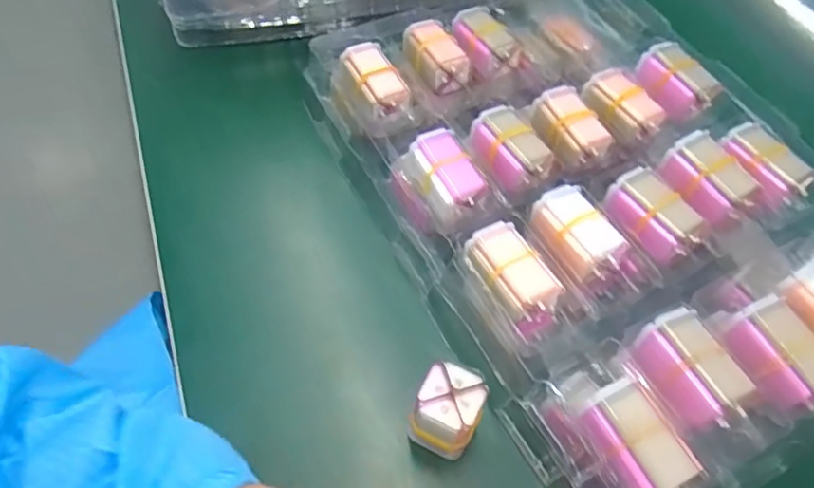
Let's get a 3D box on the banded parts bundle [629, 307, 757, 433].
[{"bbox_3d":[0.155,0.071,0.317,0.033,0.040,0.059,-20,60,-18],"label":"banded parts bundle"}]

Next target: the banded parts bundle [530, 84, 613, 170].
[{"bbox_3d":[0.117,-0.084,0.413,0.035,0.027,0.058,-11,57,-12],"label":"banded parts bundle"}]

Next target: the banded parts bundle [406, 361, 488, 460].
[{"bbox_3d":[0.022,0.096,0.323,0.034,0.057,0.034,23,57,11],"label":"banded parts bundle"}]

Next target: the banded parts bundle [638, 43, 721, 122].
[{"bbox_3d":[0.210,-0.128,0.446,0.036,0.027,0.057,-22,60,-19],"label":"banded parts bundle"}]

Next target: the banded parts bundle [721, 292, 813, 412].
[{"bbox_3d":[0.210,0.062,0.321,0.033,0.025,0.058,-16,58,-15],"label":"banded parts bundle"}]

